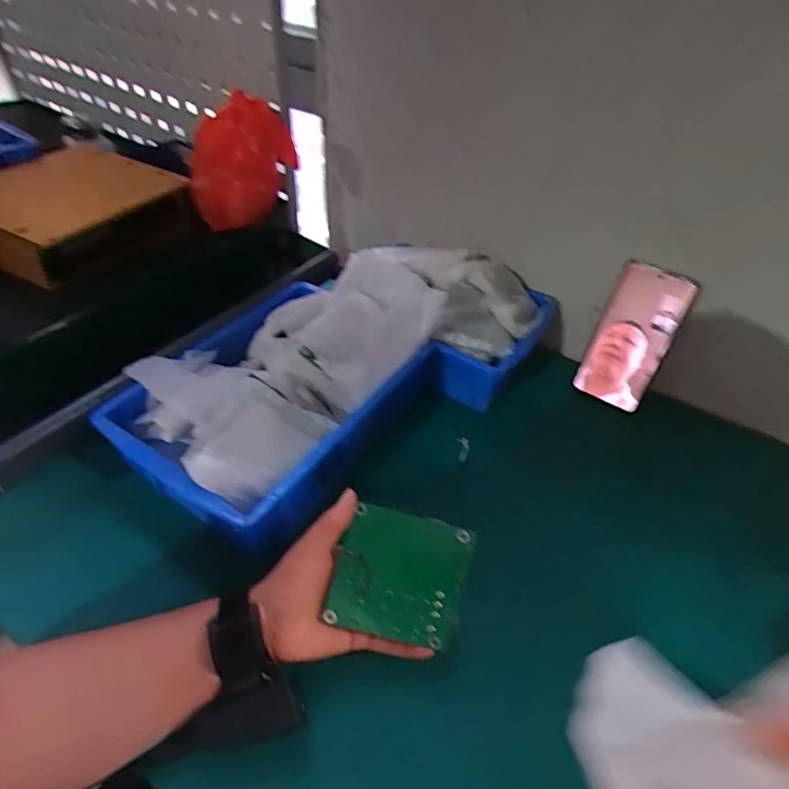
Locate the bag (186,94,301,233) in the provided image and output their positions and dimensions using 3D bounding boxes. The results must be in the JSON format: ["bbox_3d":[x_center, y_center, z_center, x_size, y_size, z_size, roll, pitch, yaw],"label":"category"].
[{"bbox_3d":[-0.188,-0.284,0.644,0.129,0.138,0.107,-9,46,-11],"label":"bag"}]

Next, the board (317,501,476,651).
[{"bbox_3d":[0.004,0.133,0.379,0.093,0.004,0.087,16,85,-7],"label":"board"}]

